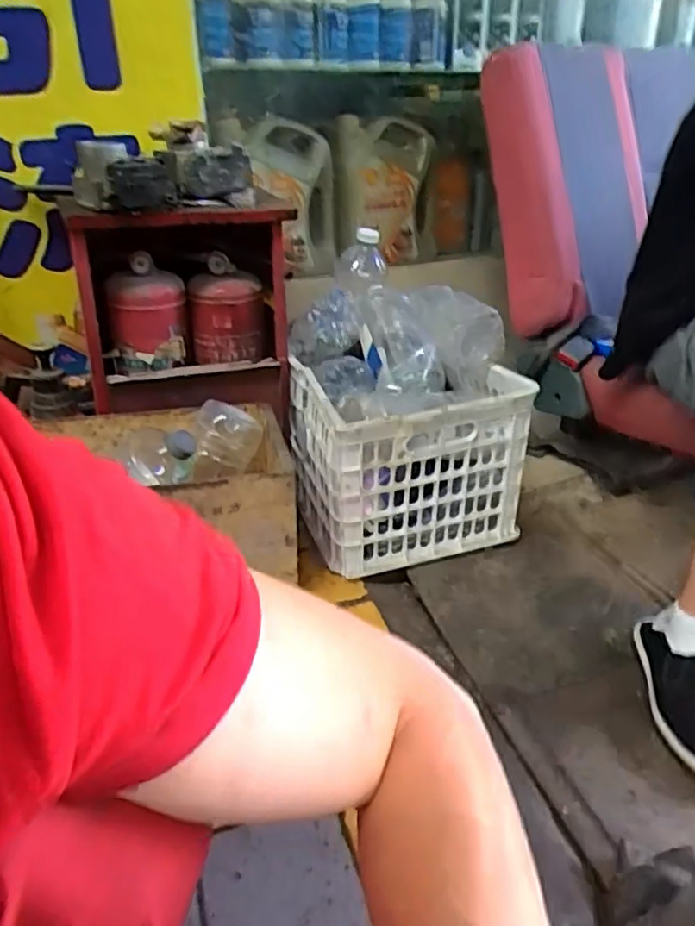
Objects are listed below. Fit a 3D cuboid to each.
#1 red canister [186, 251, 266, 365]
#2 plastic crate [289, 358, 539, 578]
[{"bbox_3d":[-0.204,-0.251,1.116,0.116,0.181,0.098,-1,30,1],"label":"red canister"},{"bbox_3d":[0.092,-0.021,1.134,0.330,0.275,0.277,-11,31,-16],"label":"plastic crate"}]

